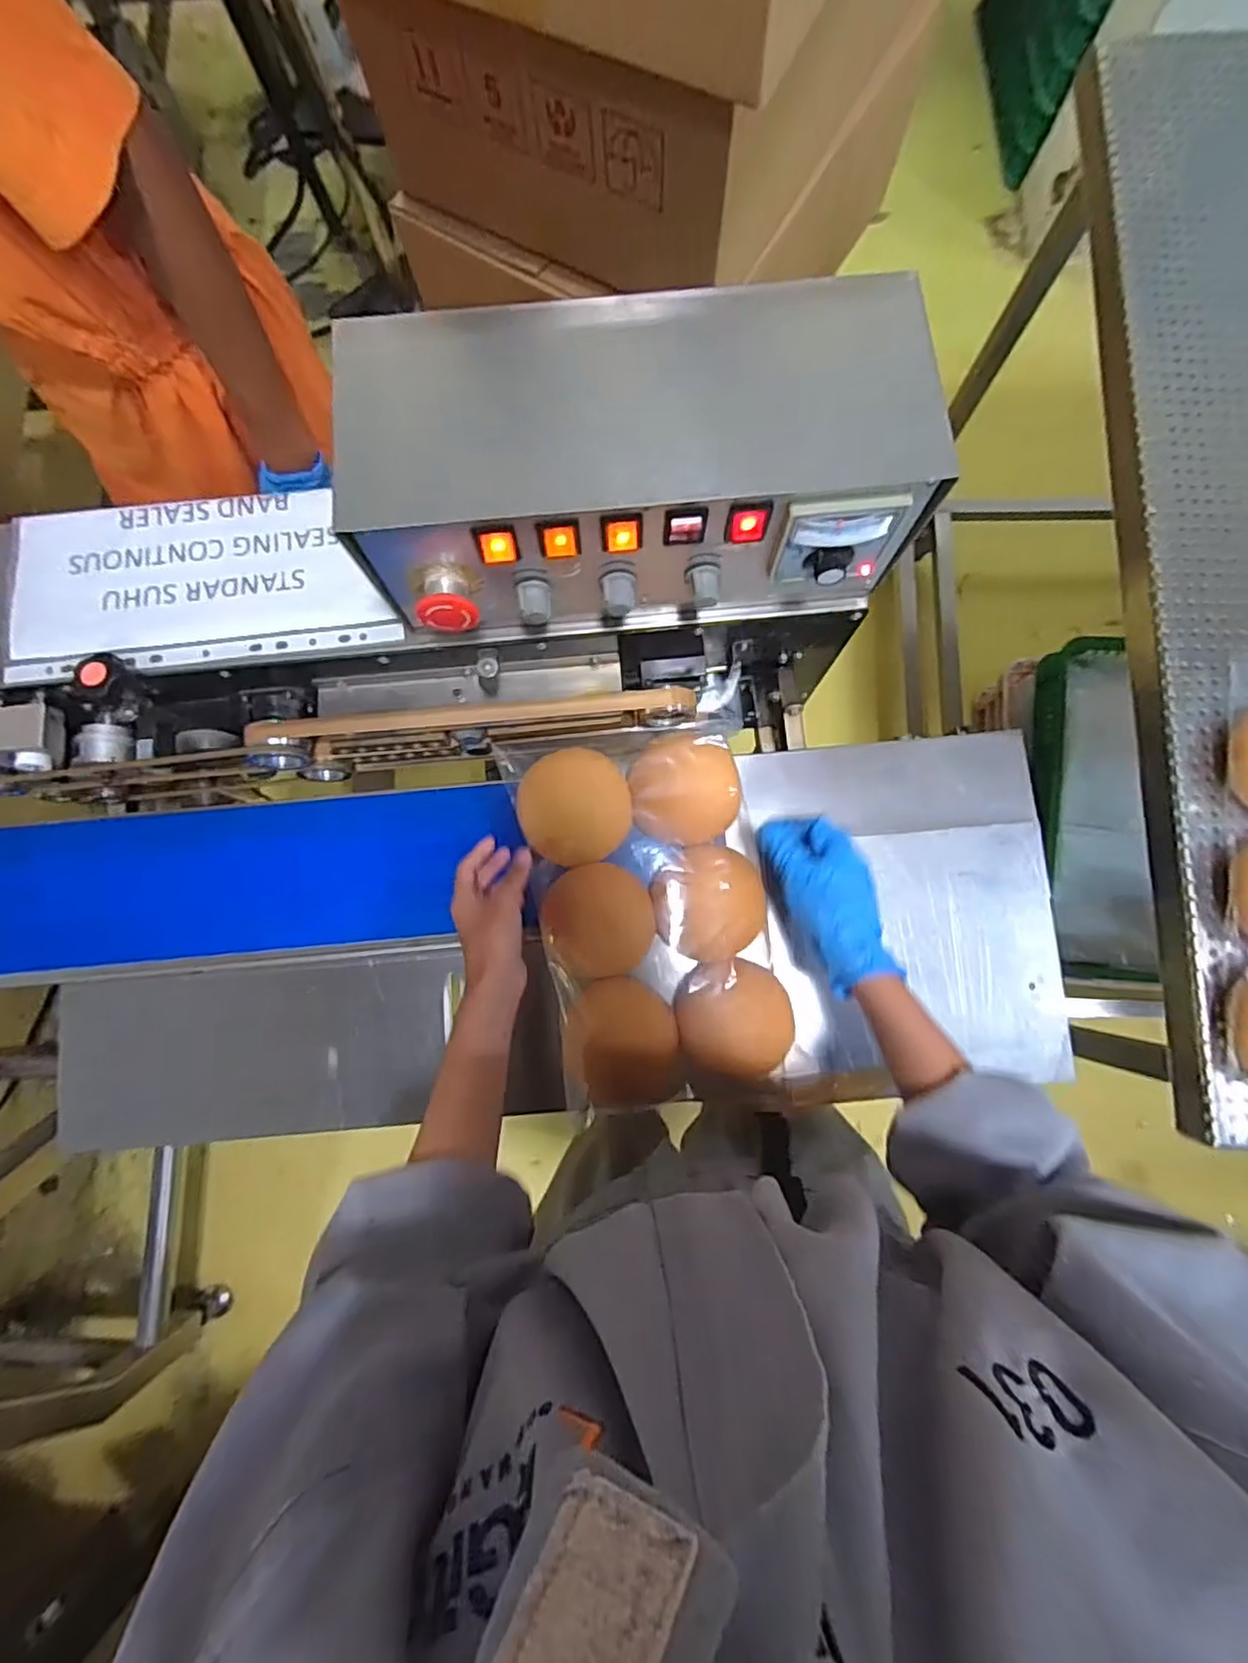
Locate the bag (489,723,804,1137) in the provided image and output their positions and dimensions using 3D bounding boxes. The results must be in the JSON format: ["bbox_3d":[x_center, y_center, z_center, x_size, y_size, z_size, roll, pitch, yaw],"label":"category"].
[{"bbox_3d":[0.024,0.067,0.577,0.197,0.063,0.323,-12,81,0],"label":"bag"}]

